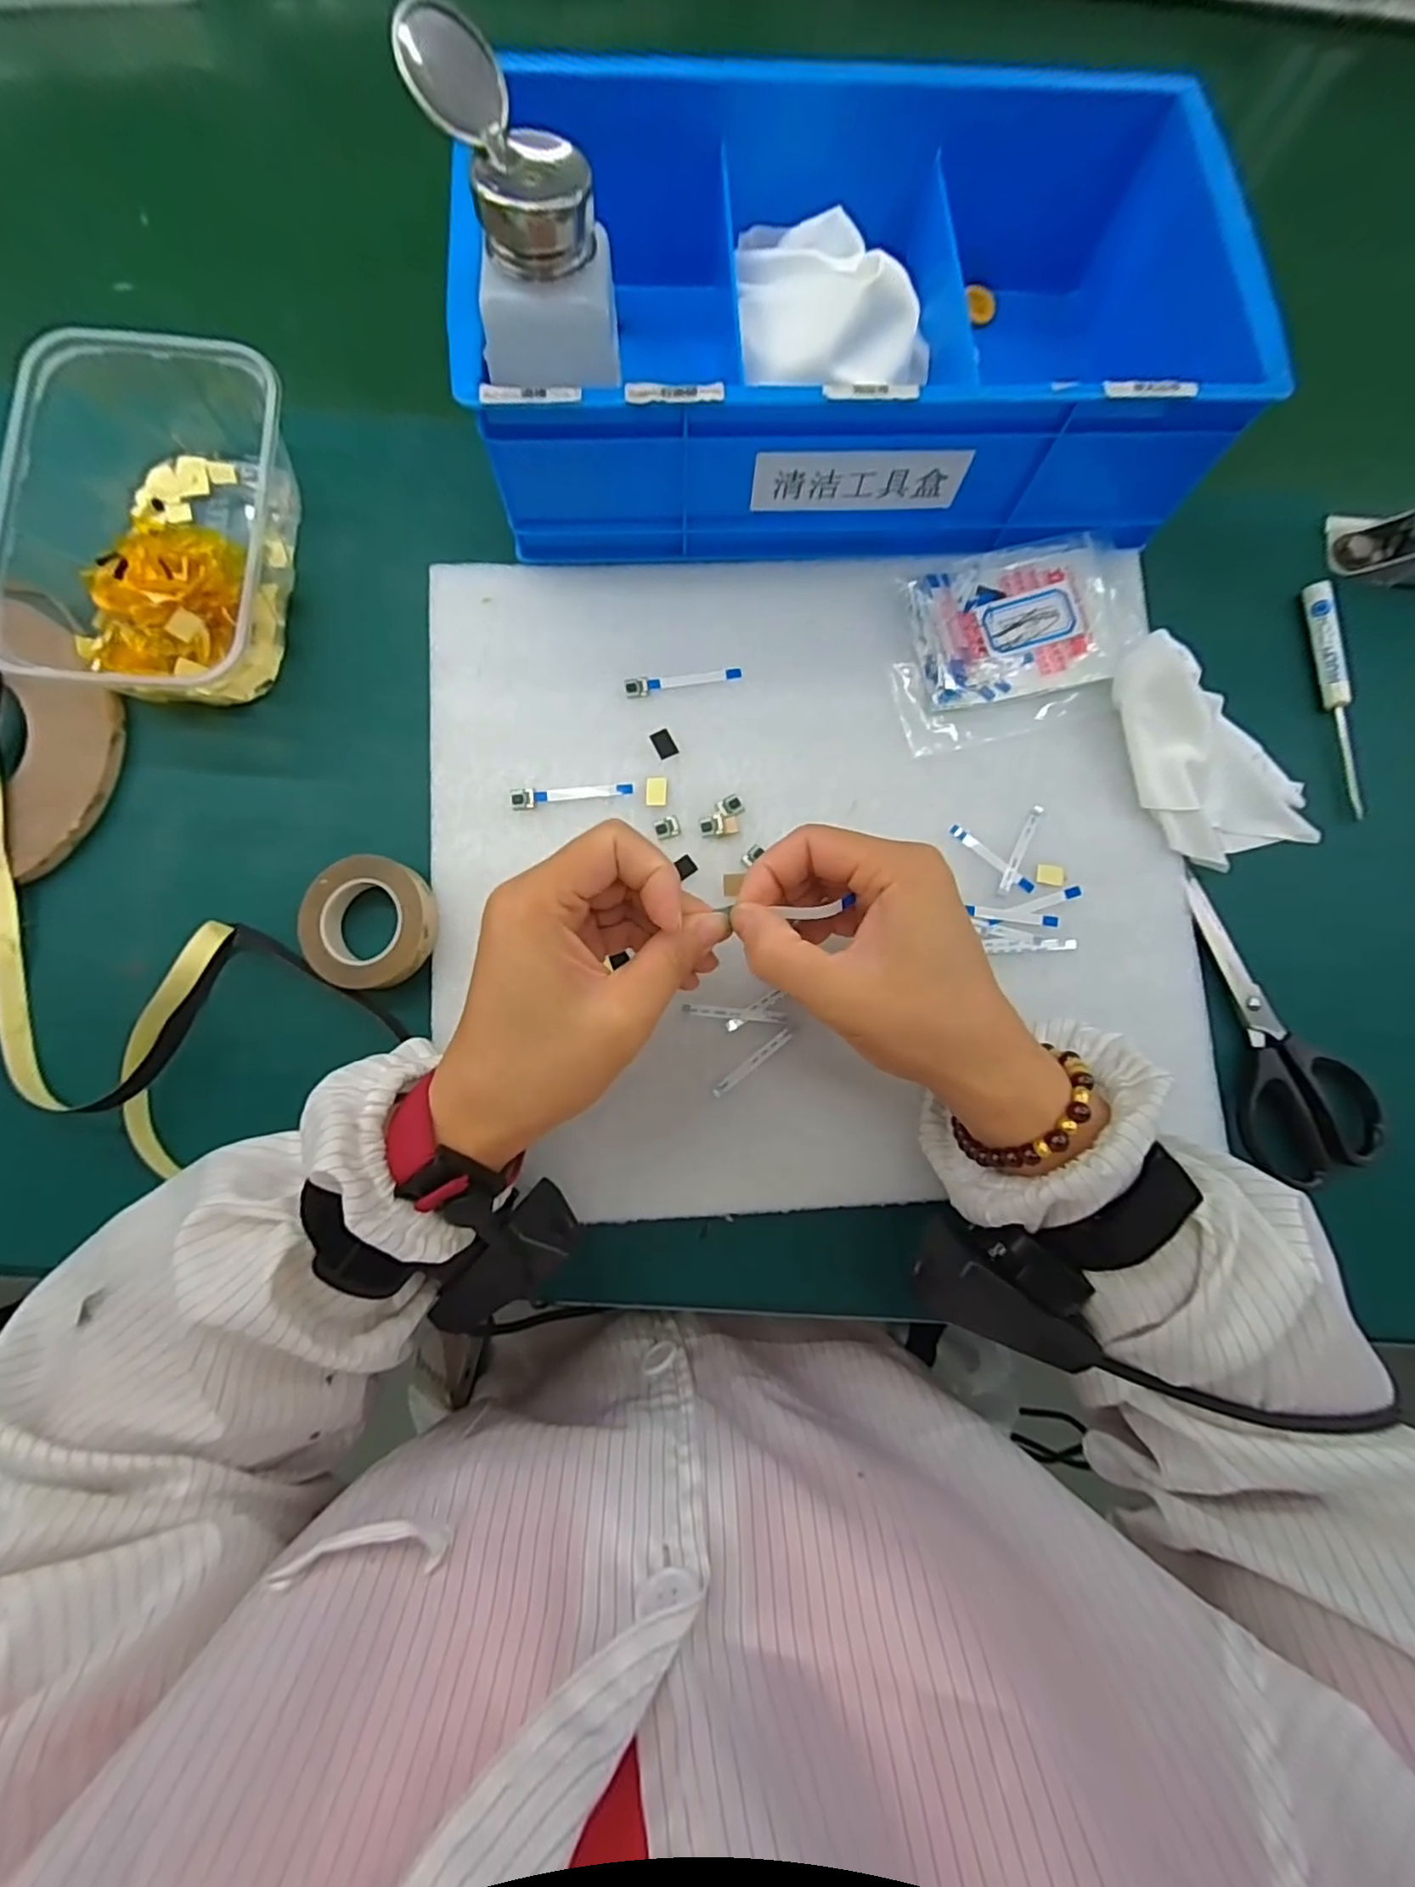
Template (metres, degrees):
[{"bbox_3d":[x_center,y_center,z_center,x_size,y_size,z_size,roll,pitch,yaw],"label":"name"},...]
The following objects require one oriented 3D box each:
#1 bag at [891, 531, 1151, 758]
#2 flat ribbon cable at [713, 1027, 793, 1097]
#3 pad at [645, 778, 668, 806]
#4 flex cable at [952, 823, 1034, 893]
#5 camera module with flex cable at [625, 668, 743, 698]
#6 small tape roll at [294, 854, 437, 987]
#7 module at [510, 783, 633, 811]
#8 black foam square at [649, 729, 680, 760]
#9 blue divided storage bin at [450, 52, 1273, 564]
[{"bbox_3d":[0.165,-0.160,0.332,0.144,0.012,0.094,-15,83,-5],"label":"bag"},{"bbox_3d":[0.021,0.056,0.302,0.047,0.004,0.006,-38,85,-8],"label":"flat ribbon cable"},{"bbox_3d":[-0.025,-0.077,0.317,0.011,0.004,0.015,3,81,-3],"label":"pad"},{"bbox_3d":[0.144,-0.043,0.319,0.050,0.004,0.006,41,82,3],"label":"flex cable"},{"bbox_3d":[-0.012,-0.135,0.325,0.061,0.004,0.010,-8,82,-4],"label":"camera module with flex cable"},{"bbox_3d":[-0.161,-0.009,0.306,0.065,0.026,0.060,0,81,-3],"label":"small tape roll"},{"bbox_3d":[-0.068,-0.075,0.315,0.060,0.004,0.009,-7,82,-4],"label":"module"},{"bbox_3d":[-0.022,-0.101,0.321,0.010,0.004,0.015,-28,86,-4],"label":"black foam square"},{"bbox_3d":[0.068,-0.310,0.312,0.345,0.086,0.203,-4,82,-4],"label":"blue divided storage bin"}]

